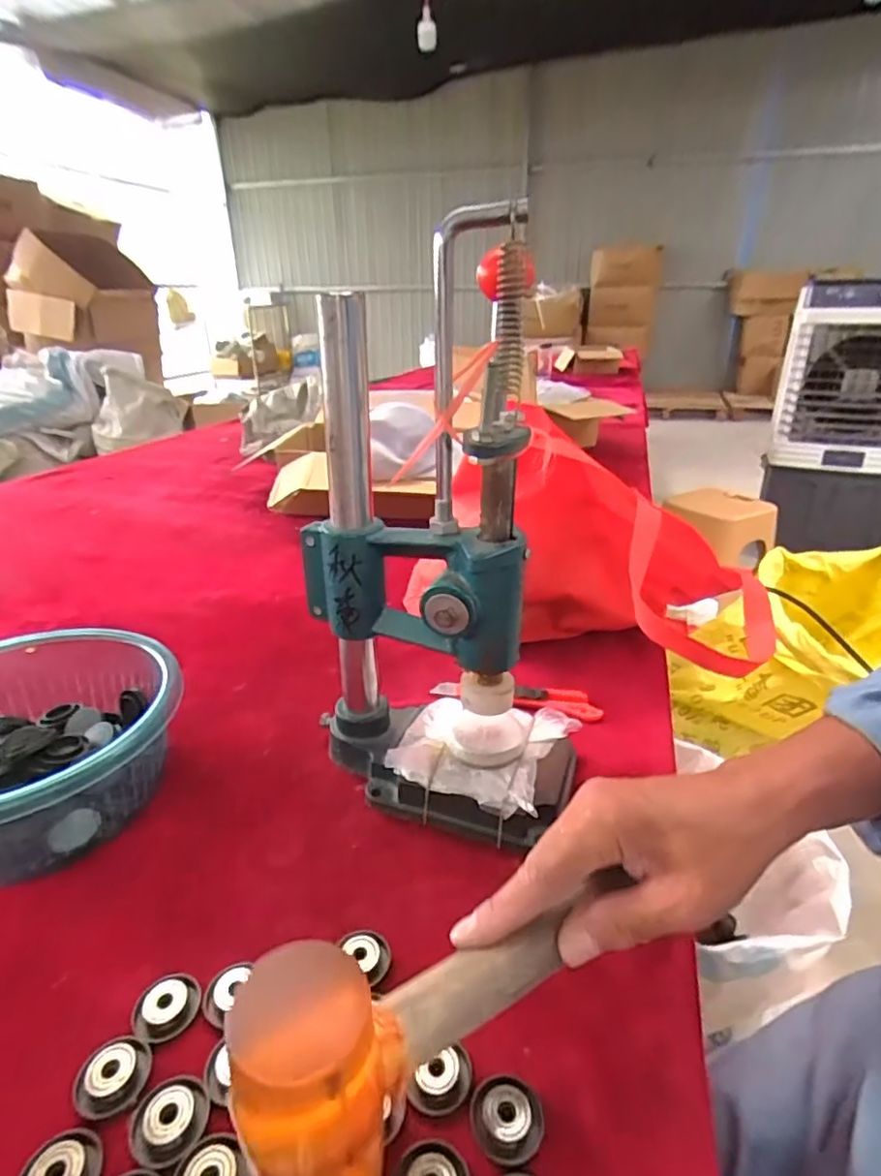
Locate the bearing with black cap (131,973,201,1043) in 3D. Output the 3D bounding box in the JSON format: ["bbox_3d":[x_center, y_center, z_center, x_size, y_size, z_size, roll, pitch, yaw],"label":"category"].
[{"bbox_3d":[-0.145,0.220,0.315,0.033,0.008,0.033,0,25,0],"label":"bearing with black cap"}]

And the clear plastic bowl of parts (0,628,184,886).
[{"bbox_3d":[-0.301,0.117,0.434,0.202,0.090,0.202,0,25,0],"label":"clear plastic bowl of parts"}]

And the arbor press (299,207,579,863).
[{"bbox_3d":[-0.003,-0.023,0.407,0.200,0.370,0.118,9,27,18],"label":"arbor press"}]

